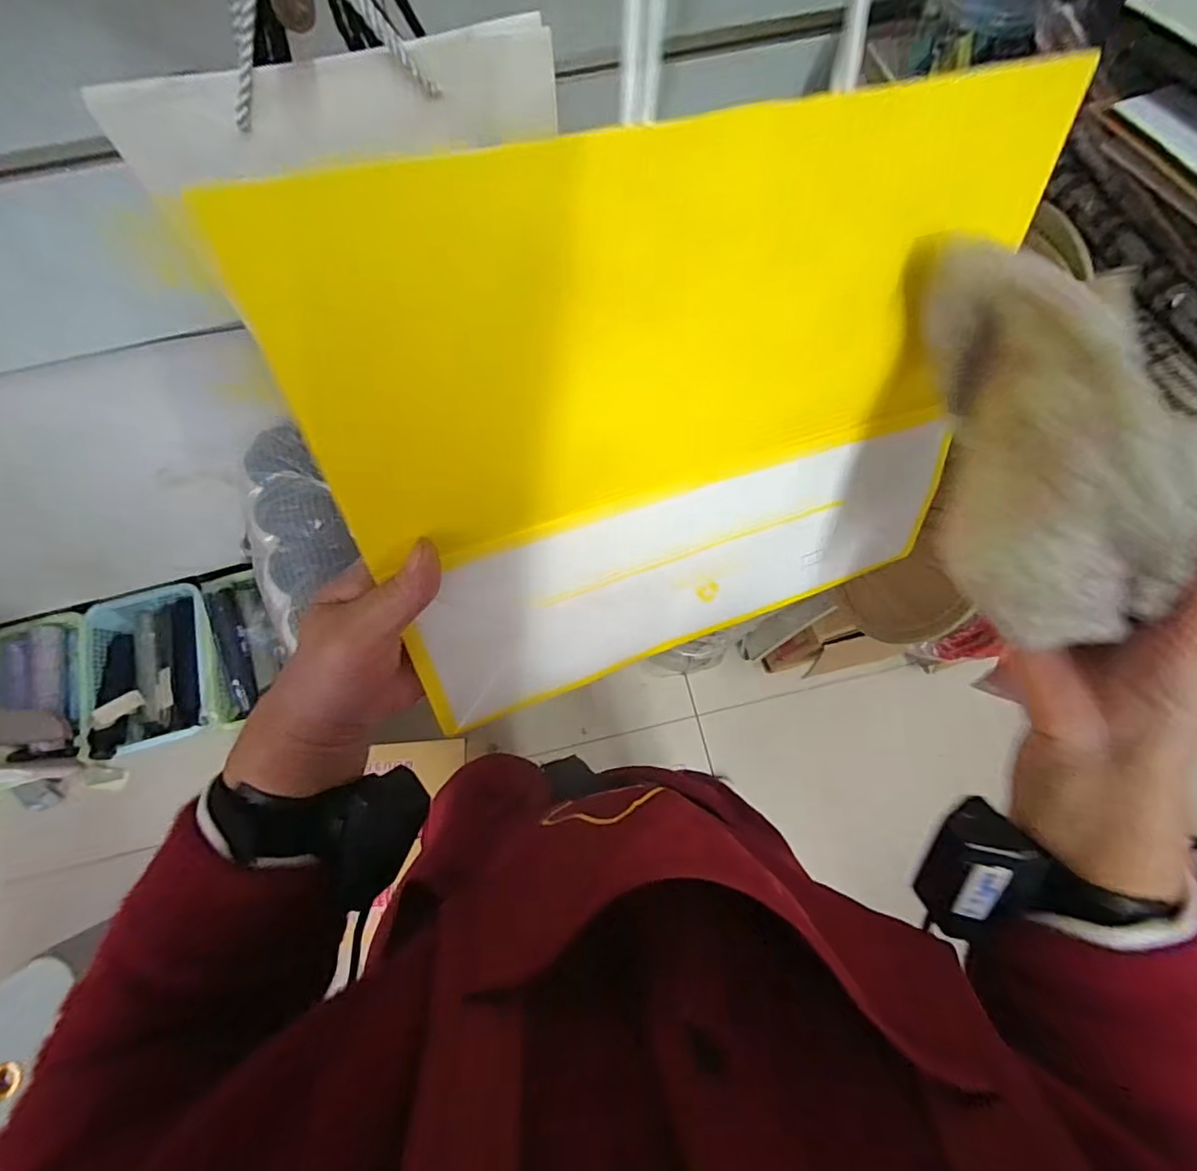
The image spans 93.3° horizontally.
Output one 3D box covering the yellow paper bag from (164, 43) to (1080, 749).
[{"bbox_3d":[0.051,-0.060,0.262,0.310,0.231,0.028,-18,47,-12],"label":"yellow paper bag"}]

